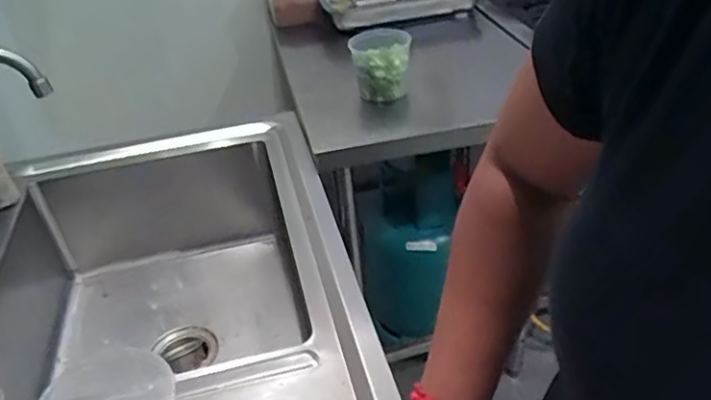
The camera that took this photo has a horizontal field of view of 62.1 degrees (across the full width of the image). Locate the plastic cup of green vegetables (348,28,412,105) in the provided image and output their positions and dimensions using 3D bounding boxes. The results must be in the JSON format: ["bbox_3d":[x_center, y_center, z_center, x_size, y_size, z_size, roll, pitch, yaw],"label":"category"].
[{"bbox_3d":[0.048,-0.250,1.119,0.109,0.115,0.125,-3,35,3],"label":"plastic cup of green vegetables"}]

